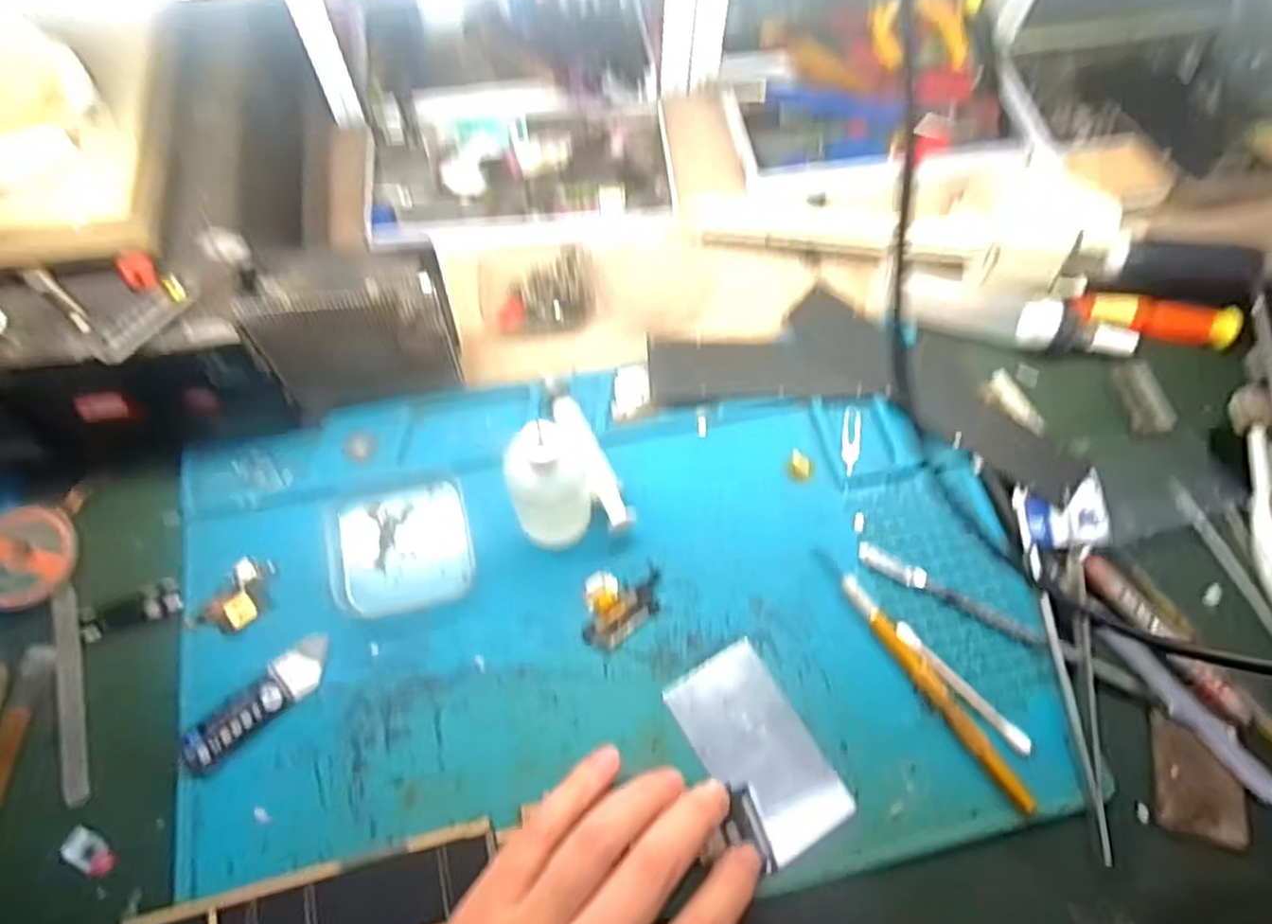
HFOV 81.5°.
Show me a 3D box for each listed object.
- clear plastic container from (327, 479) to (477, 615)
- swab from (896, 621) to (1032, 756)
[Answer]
[{"bbox_3d":[-0.109,0.039,0.342,0.063,0.013,0.059,-10,67,-7],"label":"clear plastic container"},{"bbox_3d":[0.143,0.098,0.323,0.009,0.004,0.071,-39,73,-17],"label":"swab"}]

